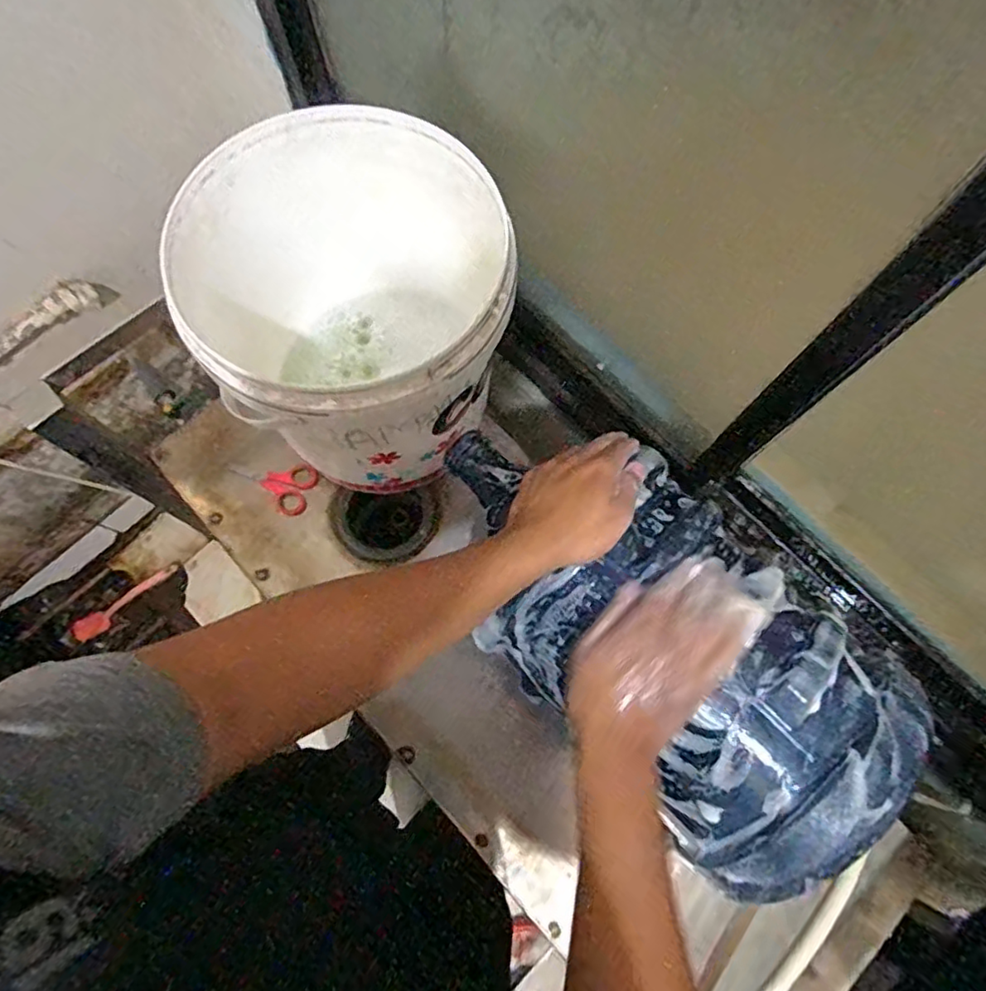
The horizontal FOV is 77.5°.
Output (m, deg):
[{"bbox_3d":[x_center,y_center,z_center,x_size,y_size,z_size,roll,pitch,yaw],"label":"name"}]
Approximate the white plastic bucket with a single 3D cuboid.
[{"bbox_3d":[-0.132,-0.183,0.667,0.304,0.275,0.295,0,74,0],"label":"white plastic bucket"}]

